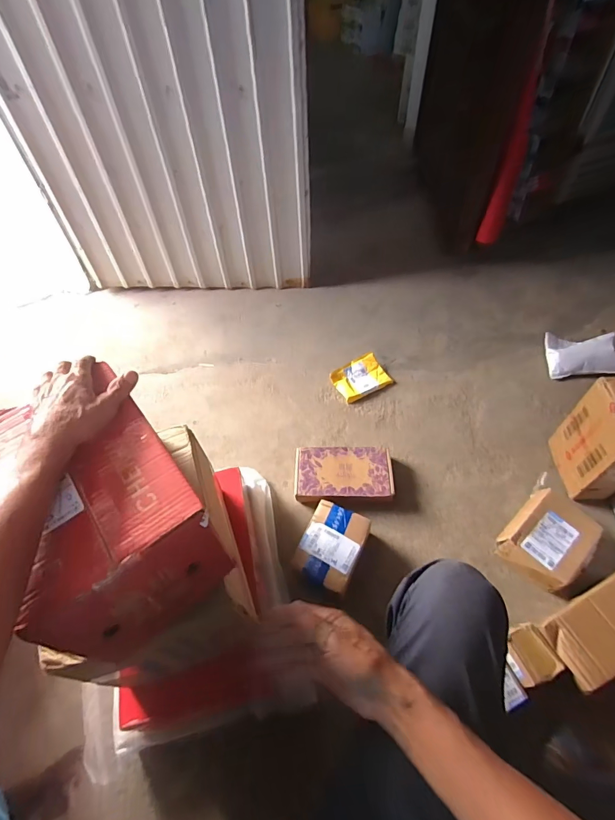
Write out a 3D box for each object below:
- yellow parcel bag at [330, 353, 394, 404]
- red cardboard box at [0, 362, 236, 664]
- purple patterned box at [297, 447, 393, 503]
[{"bbox_3d":[0.177,-0.107,1.319,0.179,0.032,0.138,-23,56,-16],"label":"yellow parcel bag"},{"bbox_3d":[-0.248,0.108,0.483,0.181,0.128,0.293,-36,62,-18],"label":"red cardboard box"},{"bbox_3d":[0.099,0.179,1.104,0.260,0.066,0.152,-1,53,0],"label":"purple patterned box"}]

